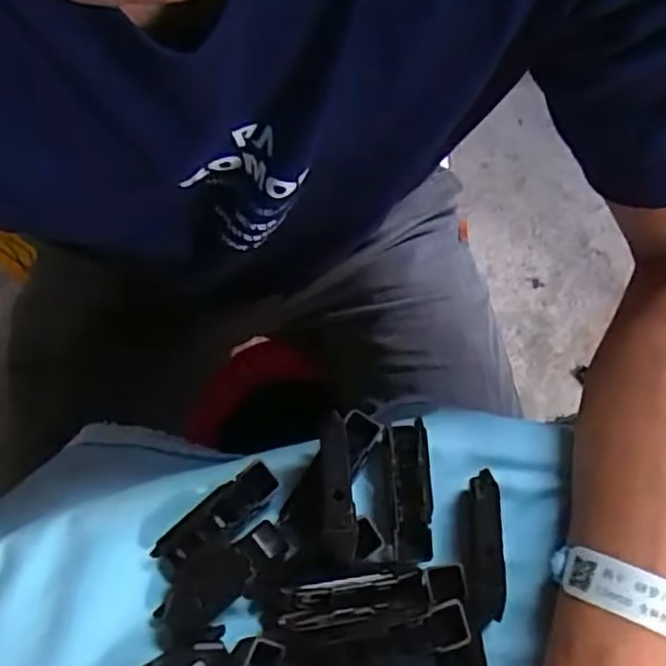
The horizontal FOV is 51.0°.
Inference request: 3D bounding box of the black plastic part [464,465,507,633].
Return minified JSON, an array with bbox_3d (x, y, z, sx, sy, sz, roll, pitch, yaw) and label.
[{"bbox_3d":[0.070,0.101,0.326,0.017,0.013,0.067,1,76,1],"label":"black plastic part"}]

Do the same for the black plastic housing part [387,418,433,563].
[{"bbox_3d":[0.038,0.076,0.338,0.019,0.010,0.065,-2,76,0],"label":"black plastic housing part"}]

